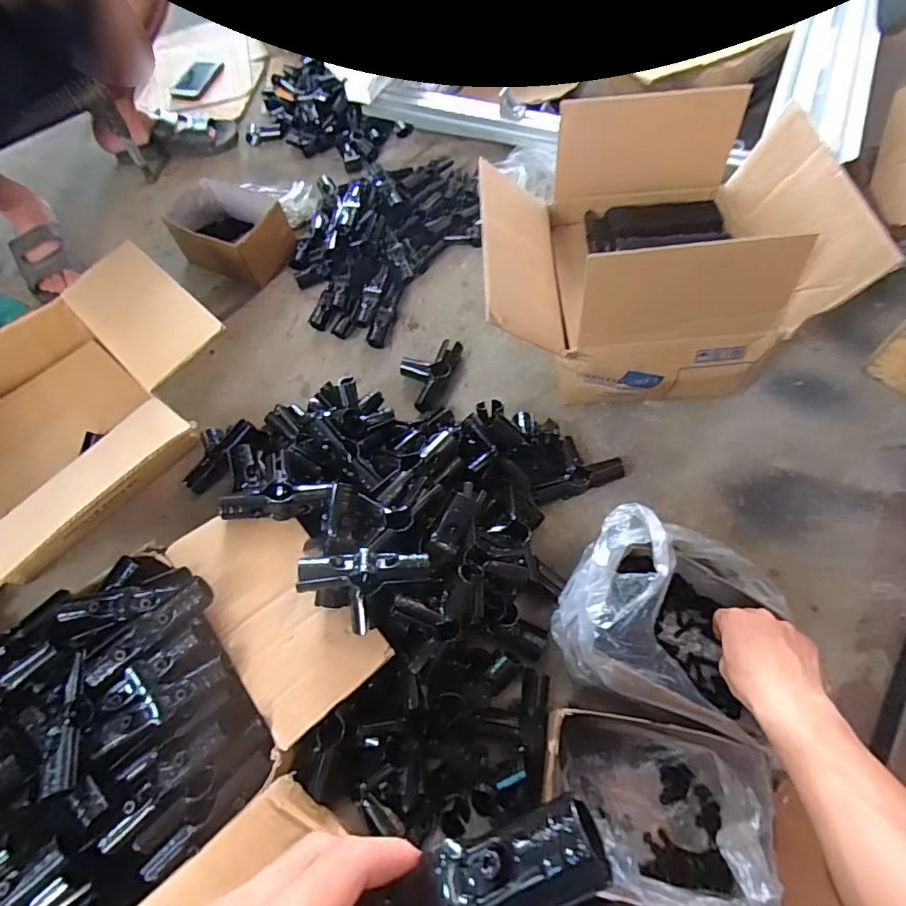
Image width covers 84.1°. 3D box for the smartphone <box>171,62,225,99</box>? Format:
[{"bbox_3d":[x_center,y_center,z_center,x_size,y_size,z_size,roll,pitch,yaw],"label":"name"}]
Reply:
[{"bbox_3d":[-0.659,-0.975,1.310,0.065,0.011,0.171,23,66,-2],"label":"smartphone"}]

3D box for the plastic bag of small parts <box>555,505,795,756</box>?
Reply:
[{"bbox_3d":[0.243,0.184,0.574,0.212,0.146,0.199,22,66,14],"label":"plastic bag of small parts"}]

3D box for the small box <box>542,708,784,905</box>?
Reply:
[{"bbox_3d":[0.193,0.353,0.506,0.204,0.097,0.147,10,64,9],"label":"small box"}]

